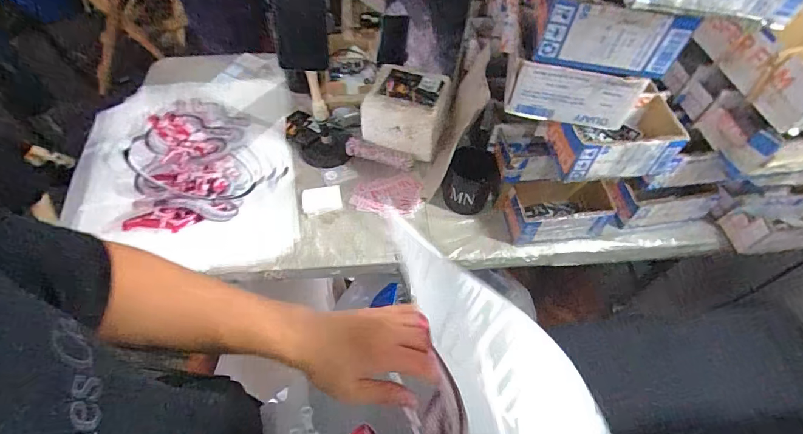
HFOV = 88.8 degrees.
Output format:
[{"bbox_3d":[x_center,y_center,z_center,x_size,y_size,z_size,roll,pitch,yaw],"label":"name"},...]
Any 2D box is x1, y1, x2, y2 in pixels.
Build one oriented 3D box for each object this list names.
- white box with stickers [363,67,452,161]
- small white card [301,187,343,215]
[{"bbox_3d":[0.013,-0.203,0.796,0.153,0.120,0.132,16,57,9],"label":"white box with stickers"},{"bbox_3d":[-0.147,-0.033,0.757,0.070,0.006,0.063,-9,56,-7],"label":"small white card"}]

